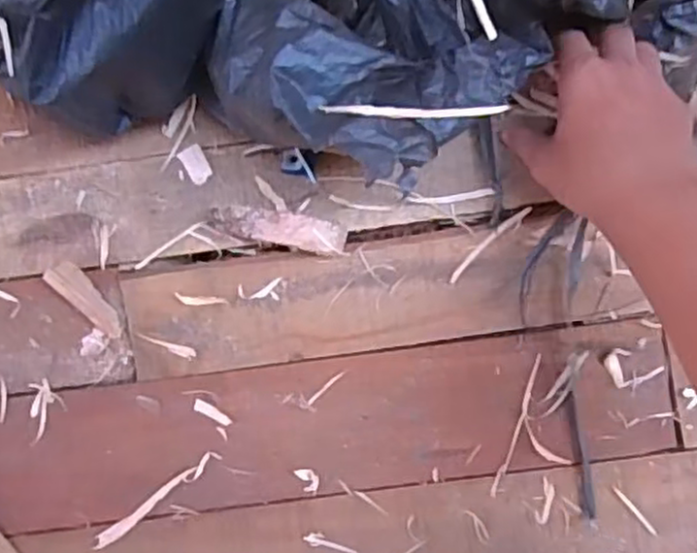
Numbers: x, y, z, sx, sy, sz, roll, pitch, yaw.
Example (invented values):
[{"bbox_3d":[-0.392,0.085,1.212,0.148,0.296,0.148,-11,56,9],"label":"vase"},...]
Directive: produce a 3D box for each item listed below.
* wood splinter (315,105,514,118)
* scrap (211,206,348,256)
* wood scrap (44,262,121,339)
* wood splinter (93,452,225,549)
[{"bbox_3d":[0.038,-0.089,0.388,0.113,0.006,0.007,-5,87,-23],"label":"wood splinter"},{"bbox_3d":[-0.043,-0.030,0.457,0.082,0.023,0.020,11,88,3],"label":"scrap"},{"bbox_3d":[-0.171,0.014,0.470,0.060,0.011,0.018,44,90,3],"label":"wood scrap"},{"bbox_3d":[-0.123,0.144,0.463,0.094,0.007,0.010,-37,87,0],"label":"wood splinter"}]

